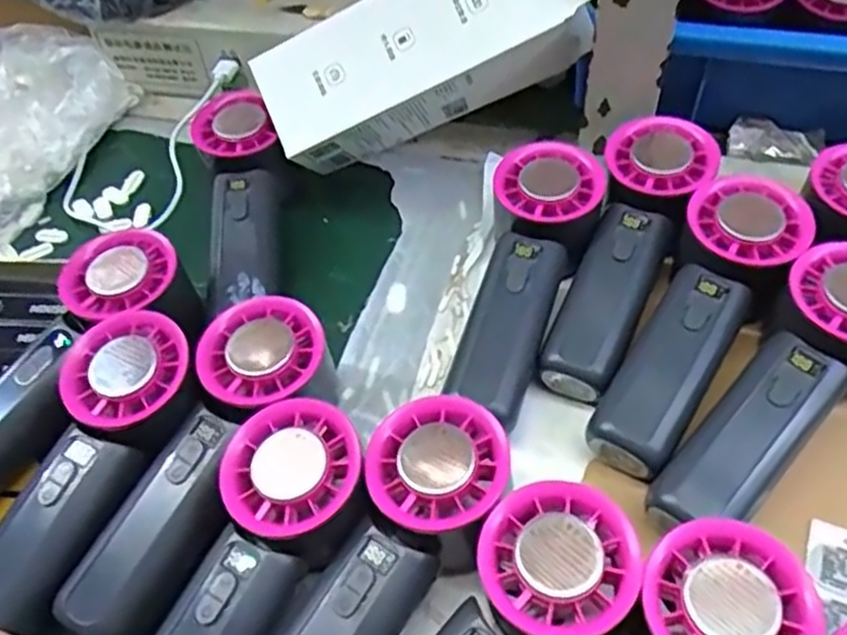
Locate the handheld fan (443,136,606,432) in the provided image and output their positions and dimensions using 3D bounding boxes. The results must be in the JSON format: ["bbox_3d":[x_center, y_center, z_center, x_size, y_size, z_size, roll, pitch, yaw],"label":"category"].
[{"bbox_3d":[0.053,-0.019,0.371,0.056,0.052,0.155,11,54,12],"label":"handheld fan"}]

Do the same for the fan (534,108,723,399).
[{"bbox_3d":[0.106,-0.036,0.374,0.054,0.048,0.162,17,55,17],"label":"fan"}]

